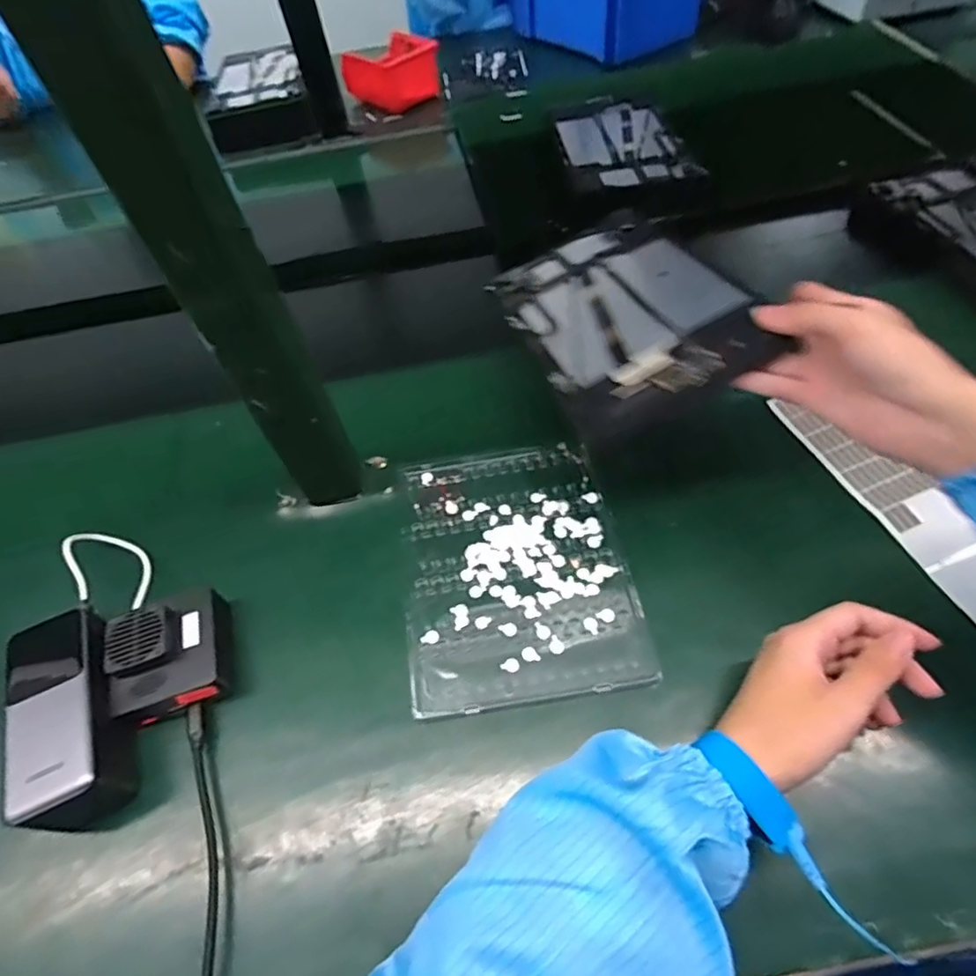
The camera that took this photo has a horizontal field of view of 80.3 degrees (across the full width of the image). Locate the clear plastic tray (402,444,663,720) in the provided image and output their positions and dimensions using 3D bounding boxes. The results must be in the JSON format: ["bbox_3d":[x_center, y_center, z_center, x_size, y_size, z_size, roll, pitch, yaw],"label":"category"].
[{"bbox_3d":[0.020,0.054,0.442,0.162,0.014,0.210,-9,54,0],"label":"clear plastic tray"}]

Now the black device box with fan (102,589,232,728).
[{"bbox_3d":[-0.220,0.113,0.406,0.076,0.046,0.082,-19,56,-7],"label":"black device box with fan"}]

